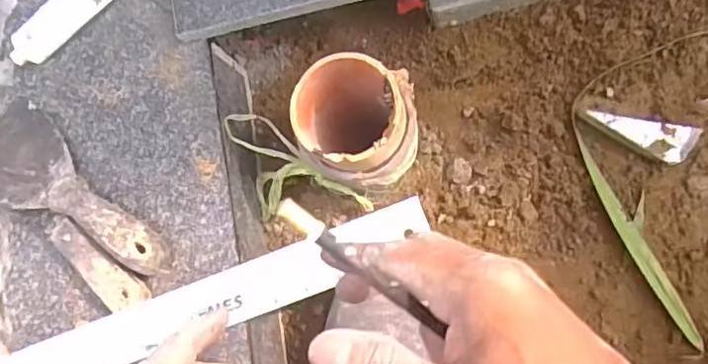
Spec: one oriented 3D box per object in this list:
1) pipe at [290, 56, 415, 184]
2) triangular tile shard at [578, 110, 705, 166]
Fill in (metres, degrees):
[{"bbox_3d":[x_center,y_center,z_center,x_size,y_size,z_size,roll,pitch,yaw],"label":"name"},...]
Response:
[{"bbox_3d":[0.002,-0.044,0.500,0.096,0.112,0.093,2,84,9],"label":"pipe"},{"bbox_3d":[0.243,-0.040,0.519,0.094,0.013,0.035,15,88,12],"label":"triangular tile shard"}]

